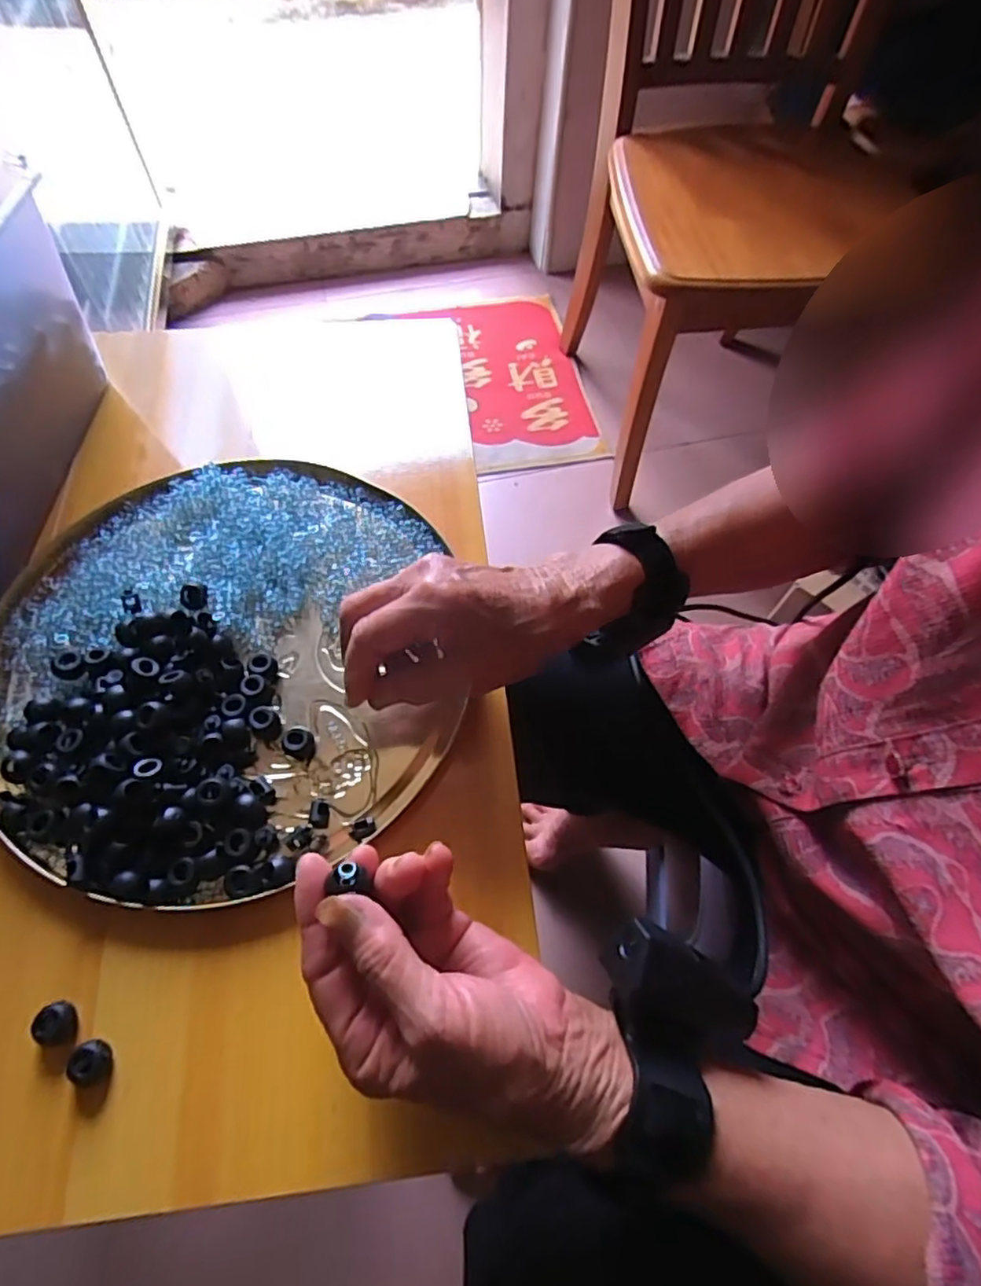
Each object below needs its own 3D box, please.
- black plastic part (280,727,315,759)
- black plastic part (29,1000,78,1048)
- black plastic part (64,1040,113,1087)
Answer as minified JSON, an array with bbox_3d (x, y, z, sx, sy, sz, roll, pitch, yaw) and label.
[{"bbox_3d":[-0.111,0.058,0.360,0.013,0.018,0.016,12,62,5],"label":"black plastic part"},{"bbox_3d":[-0.204,0.179,0.293,0.014,0.012,0.017,-9,62,-7],"label":"black plastic part"},{"bbox_3d":[-0.185,0.193,0.288,0.016,0.009,0.018,9,62,3],"label":"black plastic part"}]

